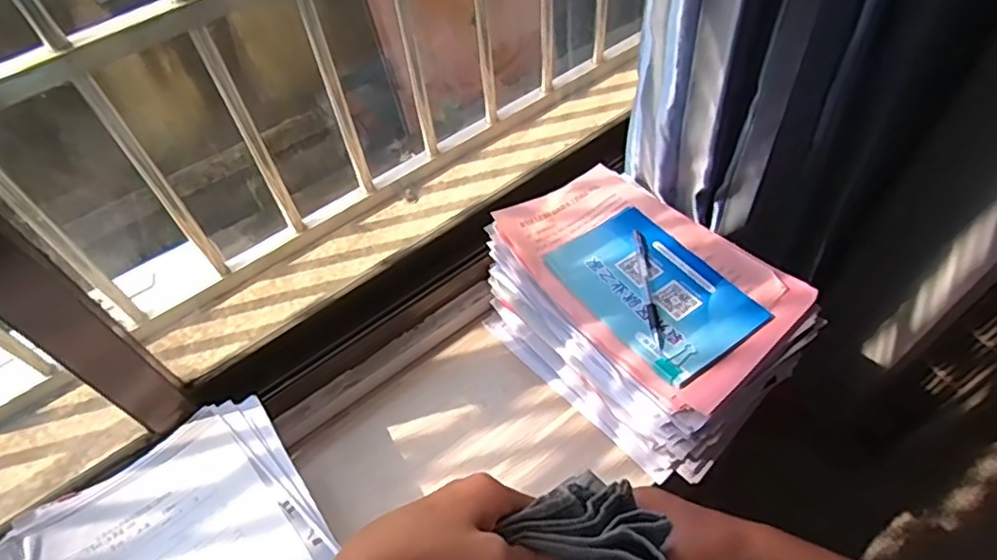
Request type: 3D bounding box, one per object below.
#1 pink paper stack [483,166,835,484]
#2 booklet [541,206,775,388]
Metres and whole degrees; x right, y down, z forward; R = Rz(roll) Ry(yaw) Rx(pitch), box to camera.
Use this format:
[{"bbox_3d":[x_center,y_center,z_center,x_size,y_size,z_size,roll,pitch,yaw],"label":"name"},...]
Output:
[{"bbox_3d":[0.170,0.028,0.743,0.256,0.140,0.340,-37,61,-20],"label":"pink paper stack"},{"bbox_3d":[0.175,0.007,0.696,0.148,0.010,0.214,-32,56,-21],"label":"booklet"}]

